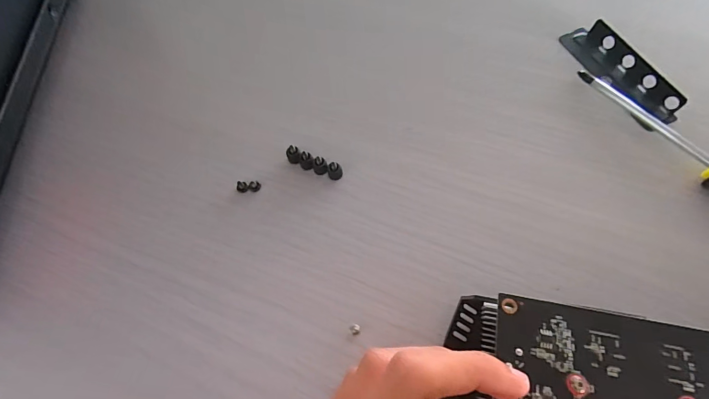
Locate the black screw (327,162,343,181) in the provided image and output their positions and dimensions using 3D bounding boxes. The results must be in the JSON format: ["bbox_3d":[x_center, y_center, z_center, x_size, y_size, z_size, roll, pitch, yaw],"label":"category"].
[{"bbox_3d":[-0.012,-0.018,0.234,0.010,0.013,0.007,-20,67,-6],"label":"black screw"}]

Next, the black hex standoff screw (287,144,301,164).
[{"bbox_3d":[-0.039,-0.028,0.240,0.008,0.013,0.008,-23,67,-7],"label":"black hex standoff screw"}]

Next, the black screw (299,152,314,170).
[{"bbox_3d":[-0.030,-0.025,0.238,0.008,0.012,0.007,-18,67,-5],"label":"black screw"}]

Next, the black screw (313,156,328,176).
[{"bbox_3d":[-0.022,-0.022,0.236,0.009,0.013,0.007,-18,67,-5],"label":"black screw"}]

